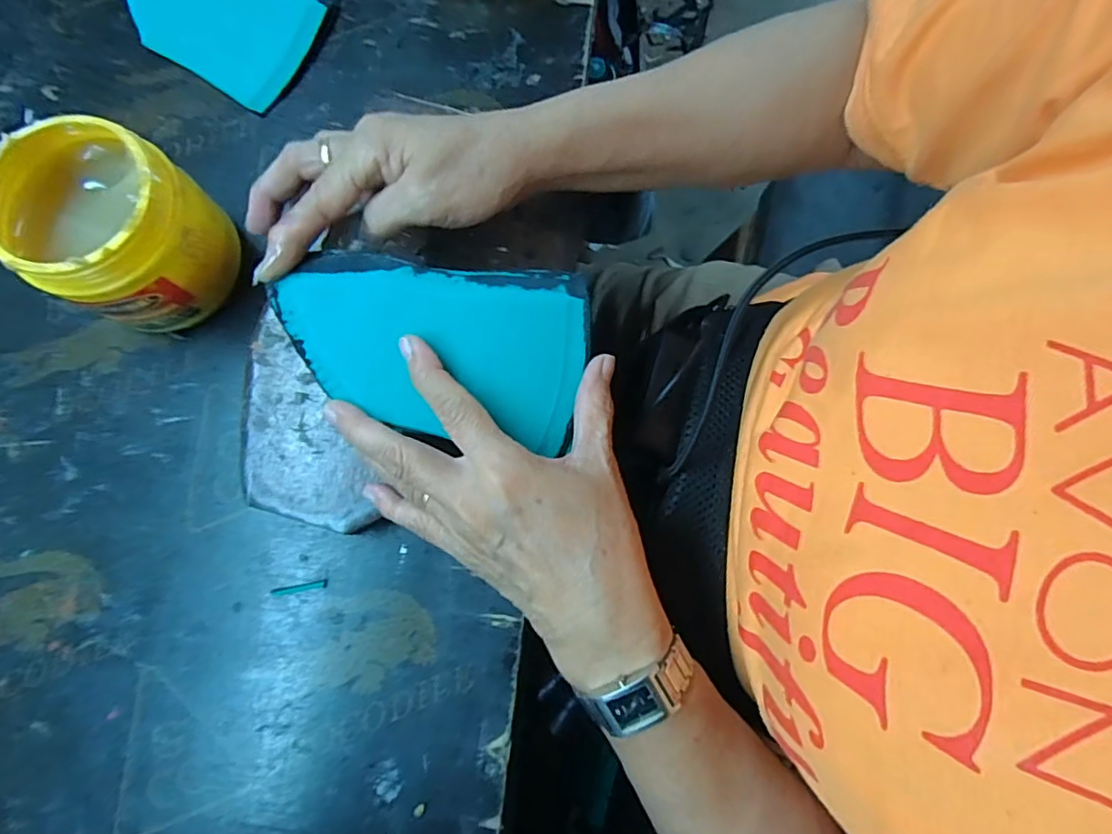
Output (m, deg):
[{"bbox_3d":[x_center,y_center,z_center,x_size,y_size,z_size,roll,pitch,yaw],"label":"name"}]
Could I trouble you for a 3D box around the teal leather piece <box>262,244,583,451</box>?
[{"bbox_3d":[-0.064,-0.037,0.284,0.151,0.009,0.086,8,81,1],"label":"teal leather piece"}]

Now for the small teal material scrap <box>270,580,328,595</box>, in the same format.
[{"bbox_3d":[-0.149,0.099,0.326,0.032,0.004,0.004,-8,79,-1],"label":"small teal material scrap"}]

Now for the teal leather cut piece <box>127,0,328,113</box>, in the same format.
[{"bbox_3d":[-0.246,-0.286,0.397,0.146,0.006,0.090,29,84,2],"label":"teal leather cut piece"}]

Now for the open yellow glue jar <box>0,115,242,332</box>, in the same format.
[{"bbox_3d":[-0.244,-0.105,0.327,0.089,0.090,0.090,0,79,0],"label":"open yellow glue jar"}]

